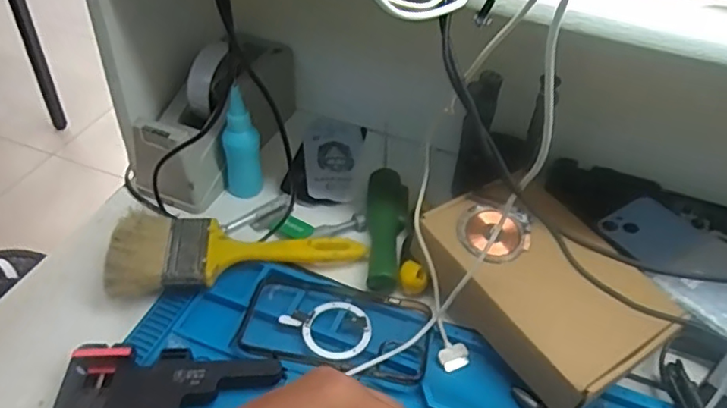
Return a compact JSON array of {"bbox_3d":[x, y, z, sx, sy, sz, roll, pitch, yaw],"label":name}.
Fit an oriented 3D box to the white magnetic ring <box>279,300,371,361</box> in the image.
[{"bbox_3d":[-0.026,0.101,0.494,0.068,0.004,0.055,34,50,29],"label":"white magnetic ring"}]

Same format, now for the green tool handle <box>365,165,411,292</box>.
[{"bbox_3d":[0.022,0.023,0.578,0.039,0.027,0.143,4,44,2],"label":"green tool handle"}]

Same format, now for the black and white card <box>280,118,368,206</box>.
[{"bbox_3d":[-0.039,-0.049,0.667,0.071,0.007,0.148,15,41,1],"label":"black and white card"}]

